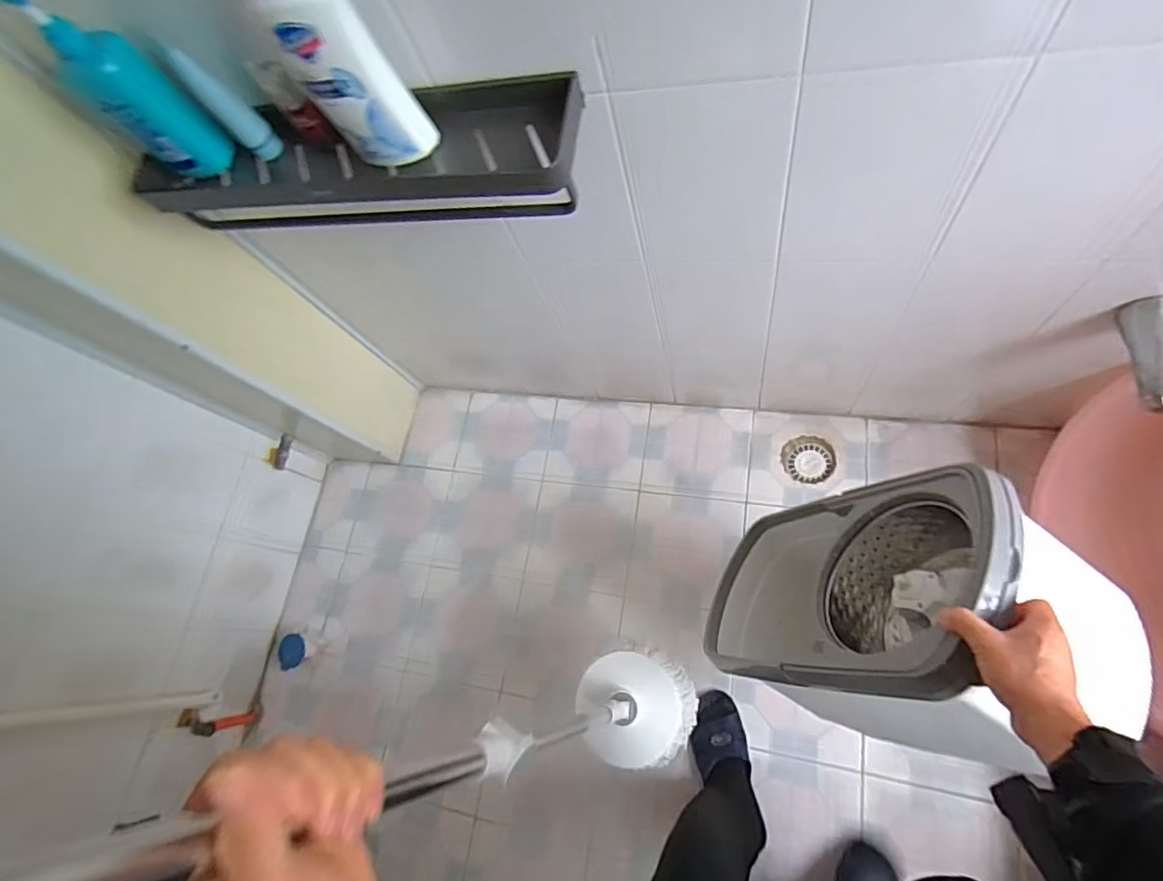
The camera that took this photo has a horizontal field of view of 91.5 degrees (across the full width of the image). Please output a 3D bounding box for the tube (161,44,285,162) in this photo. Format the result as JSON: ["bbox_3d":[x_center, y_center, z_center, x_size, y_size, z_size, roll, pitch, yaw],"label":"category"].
[{"bbox_3d":[-0.426,-0.399,0.677,0.040,0.139,0.026,7,66,37],"label":"tube"}]

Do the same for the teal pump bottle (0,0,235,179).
[{"bbox_3d":[-0.532,-0.403,0.656,0.097,0.229,0.045,1,67,27],"label":"teal pump bottle"}]

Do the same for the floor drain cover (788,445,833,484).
[{"bbox_3d":[0.536,0.056,1.326,0.092,0.005,0.089,-2,72,17],"label":"floor drain cover"}]

